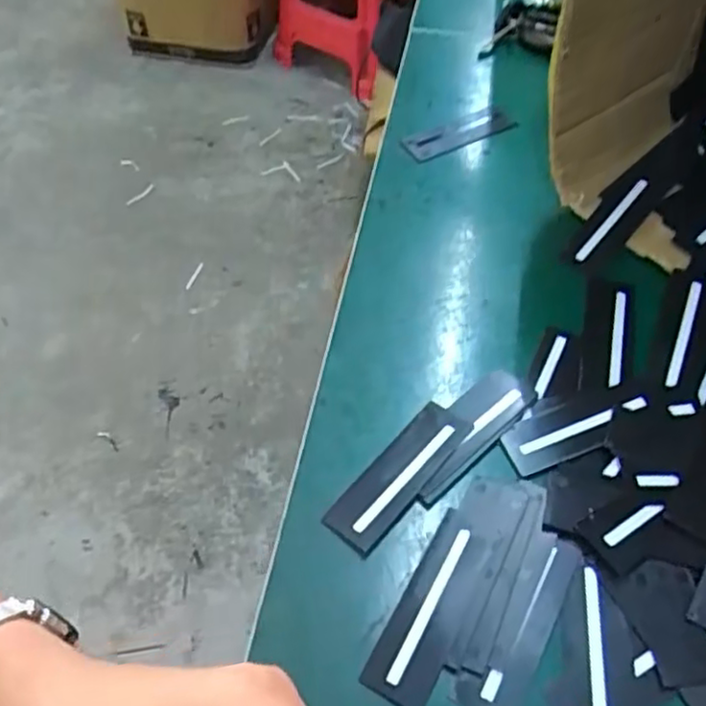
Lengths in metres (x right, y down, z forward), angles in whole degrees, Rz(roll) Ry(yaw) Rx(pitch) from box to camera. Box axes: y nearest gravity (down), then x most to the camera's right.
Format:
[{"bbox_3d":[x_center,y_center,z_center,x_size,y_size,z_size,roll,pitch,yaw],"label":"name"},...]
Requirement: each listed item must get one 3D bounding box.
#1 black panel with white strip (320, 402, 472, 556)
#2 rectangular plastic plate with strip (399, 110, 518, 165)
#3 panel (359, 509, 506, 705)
[{"bbox_3d":[0.026,0.064,0.372,0.030,0.004,0.095,32,58,26],"label":"black panel with white strip"},{"bbox_3d":[0.080,-0.170,0.549,0.098,0.008,0.030,-25,58,-18],"label":"rectangular plastic plate with strip"},{"bbox_3d":[0.039,0.117,0.328,0.030,0.005,0.093,23,55,20],"label":"panel"}]

